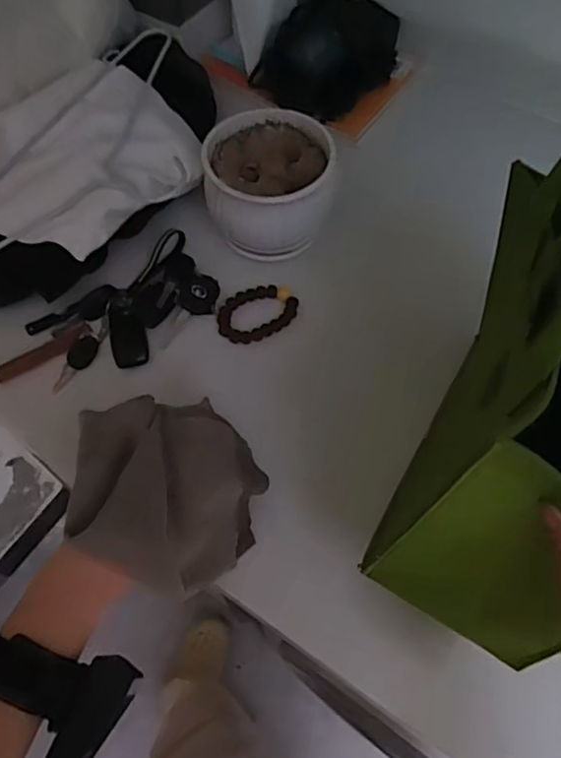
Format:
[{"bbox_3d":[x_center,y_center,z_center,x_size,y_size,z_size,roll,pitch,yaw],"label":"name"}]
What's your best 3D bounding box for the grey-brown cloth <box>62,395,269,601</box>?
[{"bbox_3d":[-0.091,0.086,0.475,0.130,0.097,0.138,18,63,11],"label":"grey-brown cloth"}]

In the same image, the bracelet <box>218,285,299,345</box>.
[{"bbox_3d":[-0.023,-0.069,0.635,0.085,0.008,0.059,-18,62,-9],"label":"bracelet"}]

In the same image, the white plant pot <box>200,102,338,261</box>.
[{"bbox_3d":[-0.015,-0.207,0.647,0.127,0.095,0.134,0,61,1],"label":"white plant pot"}]

